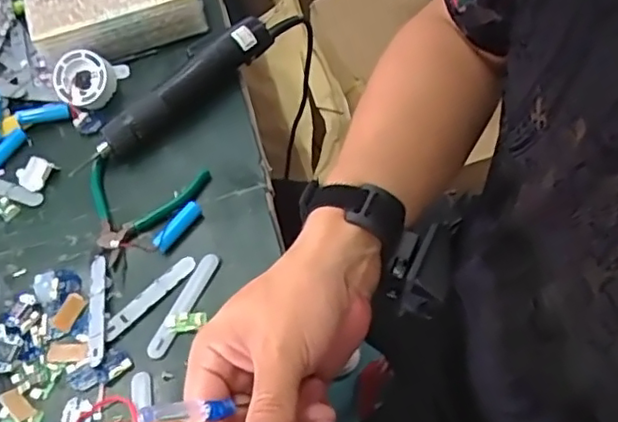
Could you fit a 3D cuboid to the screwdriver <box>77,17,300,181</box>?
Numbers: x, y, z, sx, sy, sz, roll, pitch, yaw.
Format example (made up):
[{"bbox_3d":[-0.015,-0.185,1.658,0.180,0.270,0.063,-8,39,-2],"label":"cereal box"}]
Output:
[{"bbox_3d":[-0.112,-0.129,0.607,0.281,0.043,0.035,-41,66,-19],"label":"screwdriver"}]

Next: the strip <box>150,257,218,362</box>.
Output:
[{"bbox_3d":[-0.101,0.076,0.500,0.016,0.005,0.095,19,63,16],"label":"strip"}]

